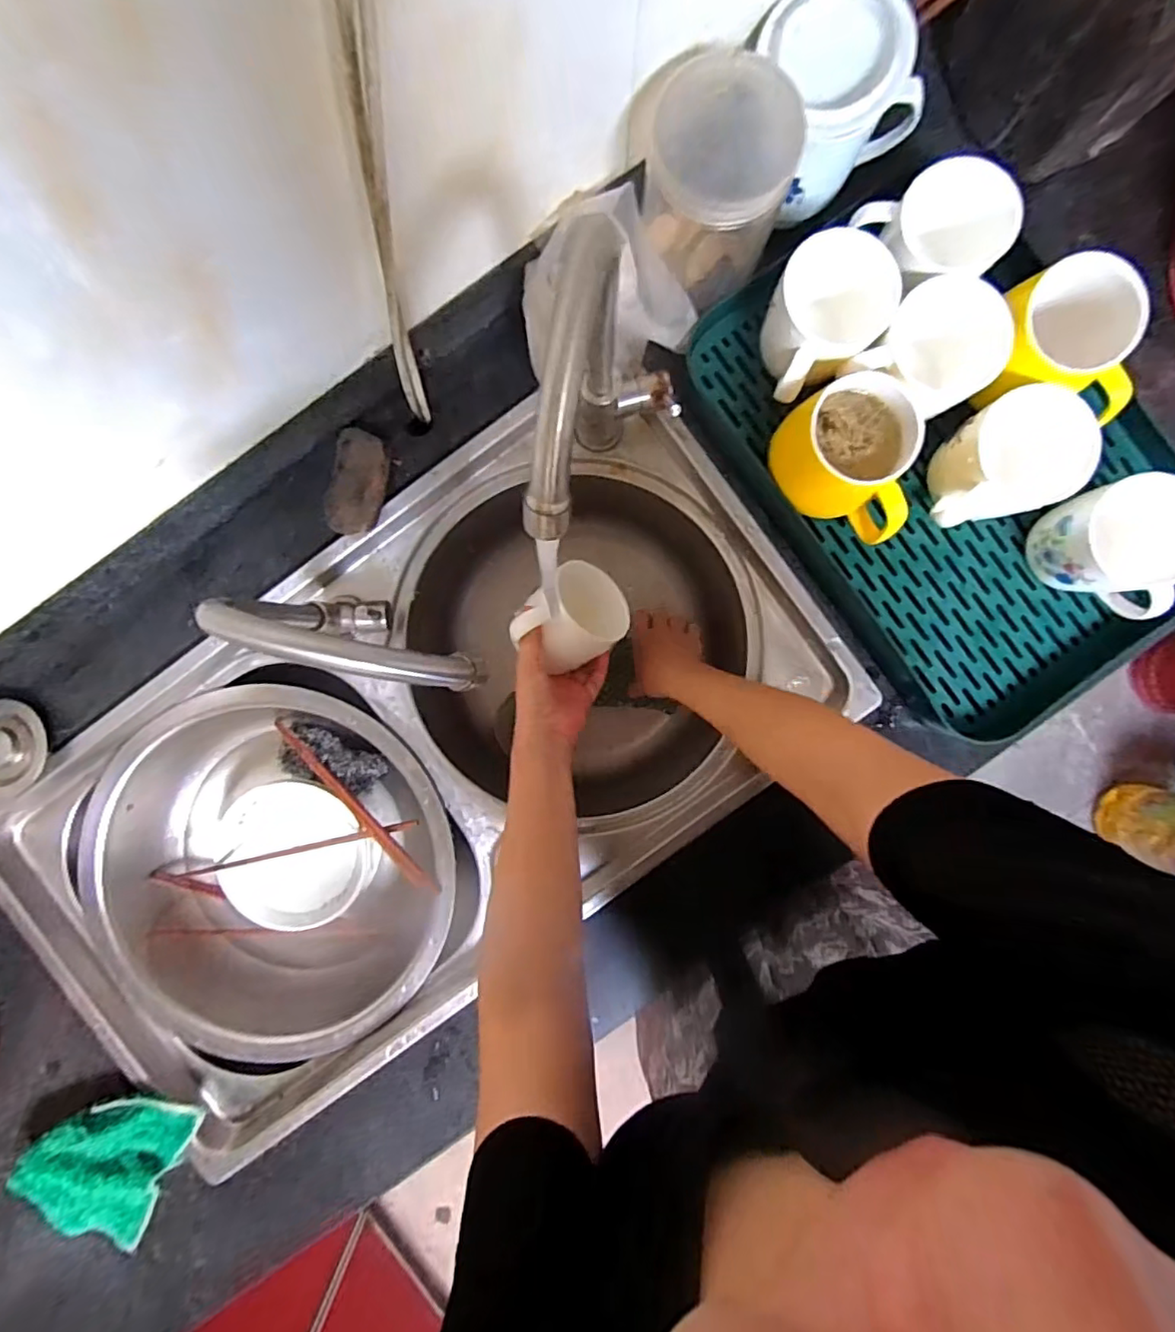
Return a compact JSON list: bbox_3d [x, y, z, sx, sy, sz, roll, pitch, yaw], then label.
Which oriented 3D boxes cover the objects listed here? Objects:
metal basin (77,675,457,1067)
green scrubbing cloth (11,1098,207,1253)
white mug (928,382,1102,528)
[{"bbox_3d":[-0.300,0.195,0.609,0.342,0.102,0.323,0,92,1],"label":"metal basin"},{"bbox_3d":[-0.428,0.442,0.532,0.115,0.040,0.133,30,92,0],"label":"green scrubbing cloth"},{"bbox_3d":[0.316,-0.156,0.467,0.098,0.077,0.082,-9,92,1],"label":"white mug"}]

